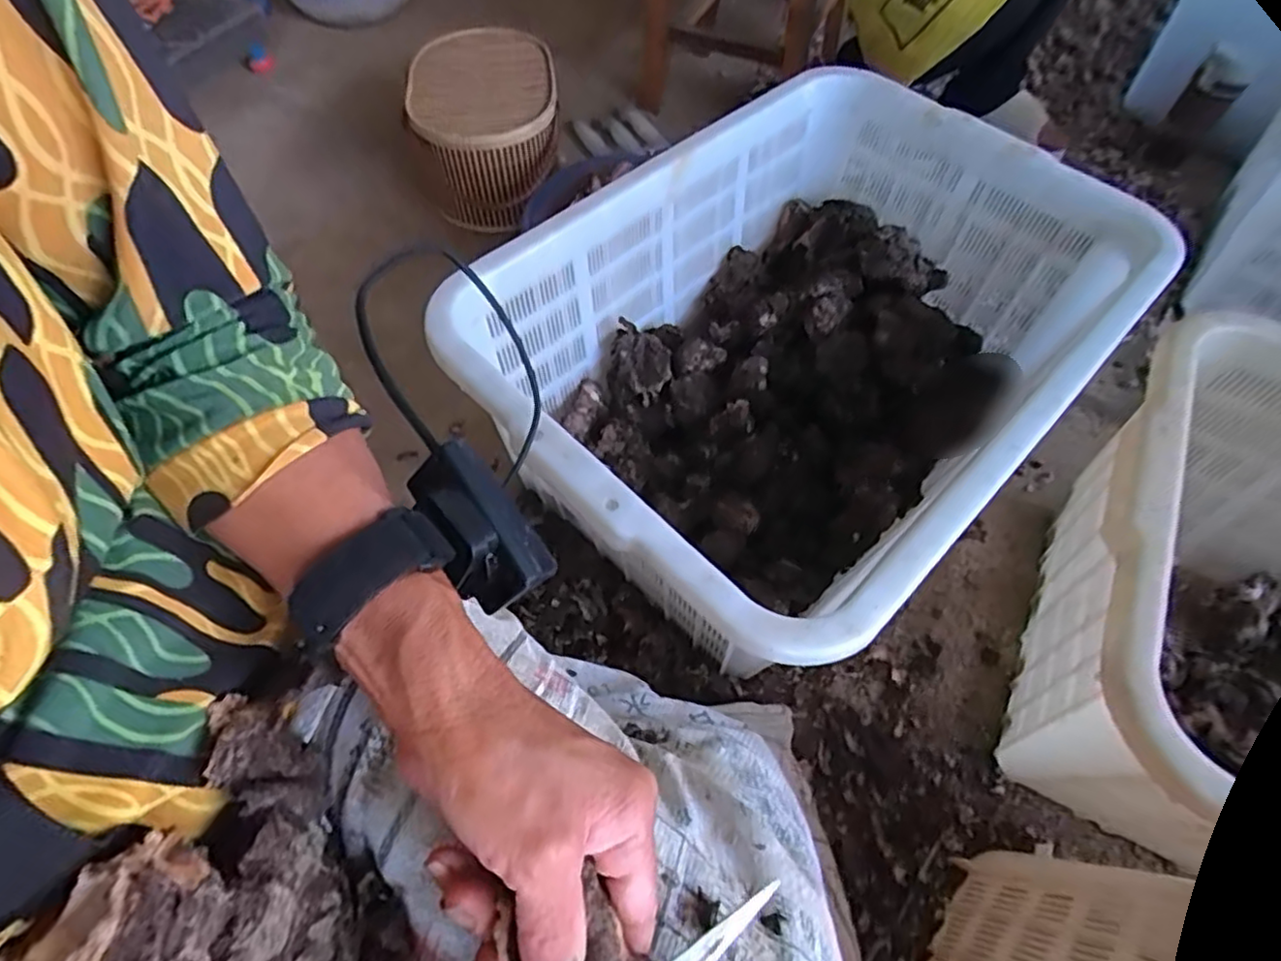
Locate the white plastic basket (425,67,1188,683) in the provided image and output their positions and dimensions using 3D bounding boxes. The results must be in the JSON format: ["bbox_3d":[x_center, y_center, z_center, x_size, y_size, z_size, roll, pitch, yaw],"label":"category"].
[{"bbox_3d":[0.176,-0.149,0.685,0.654,0.245,0.447,-40,72,-18],"label":"white plastic basket"}]

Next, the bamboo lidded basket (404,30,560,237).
[{"bbox_3d":[-0.234,-0.536,1.007,0.215,0.134,0.308,-6,65,-5],"label":"bamboo lidded basket"}]

